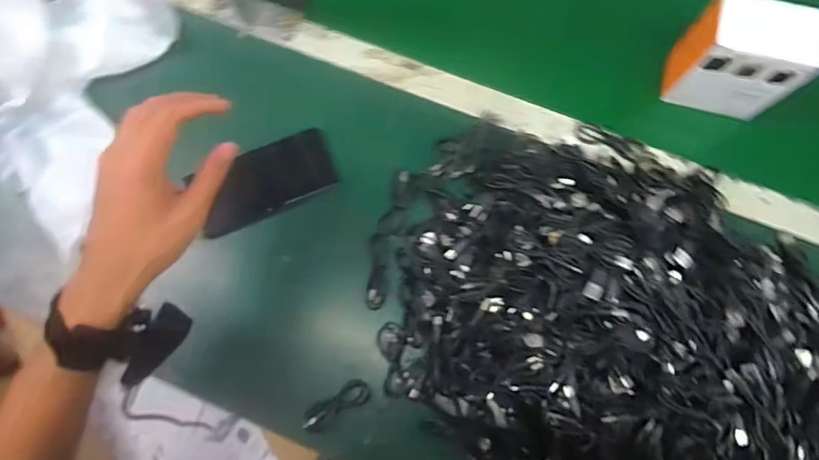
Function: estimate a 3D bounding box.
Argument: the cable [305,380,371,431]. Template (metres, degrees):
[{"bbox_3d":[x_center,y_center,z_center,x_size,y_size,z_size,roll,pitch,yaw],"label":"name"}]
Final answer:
[{"bbox_3d":[-0.074,0.174,0.501,0.072,0.009,0.026,-26,77,-4],"label":"cable"}]

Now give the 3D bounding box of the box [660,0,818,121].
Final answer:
[{"bbox_3d":[0.341,-0.179,0.523,0.110,0.099,0.067,14,77,5],"label":"box"}]

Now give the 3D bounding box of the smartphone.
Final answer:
[{"bbox_3d":[-0.151,-0.052,0.535,0.149,0.075,0.007,-27,37,-22],"label":"smartphone"}]

